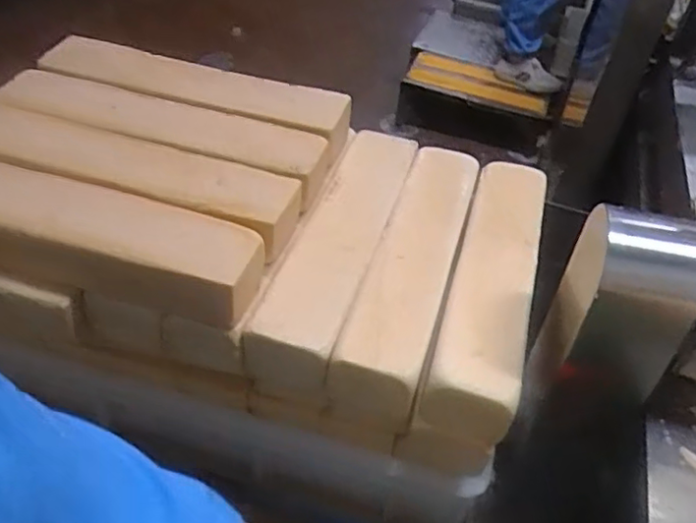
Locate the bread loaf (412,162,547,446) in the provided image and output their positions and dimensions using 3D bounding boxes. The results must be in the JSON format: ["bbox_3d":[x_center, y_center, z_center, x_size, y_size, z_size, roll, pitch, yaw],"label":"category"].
[{"bbox_3d":[0.148,0.017,0.665,0.079,0.072,0.350,15,43,9],"label":"bread loaf"}]

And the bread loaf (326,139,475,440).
[{"bbox_3d":[0.067,0.012,0.681,0.078,0.098,0.359,15,43,9],"label":"bread loaf"}]

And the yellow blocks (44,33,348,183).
[{"bbox_3d":[-0.170,-0.189,0.750,0.339,0.062,0.089,15,43,9],"label":"yellow blocks"}]

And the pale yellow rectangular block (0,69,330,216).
[{"bbox_3d":[-0.199,-0.127,0.696,0.348,0.067,0.086,13,43,6],"label":"pale yellow rectangular block"}]

